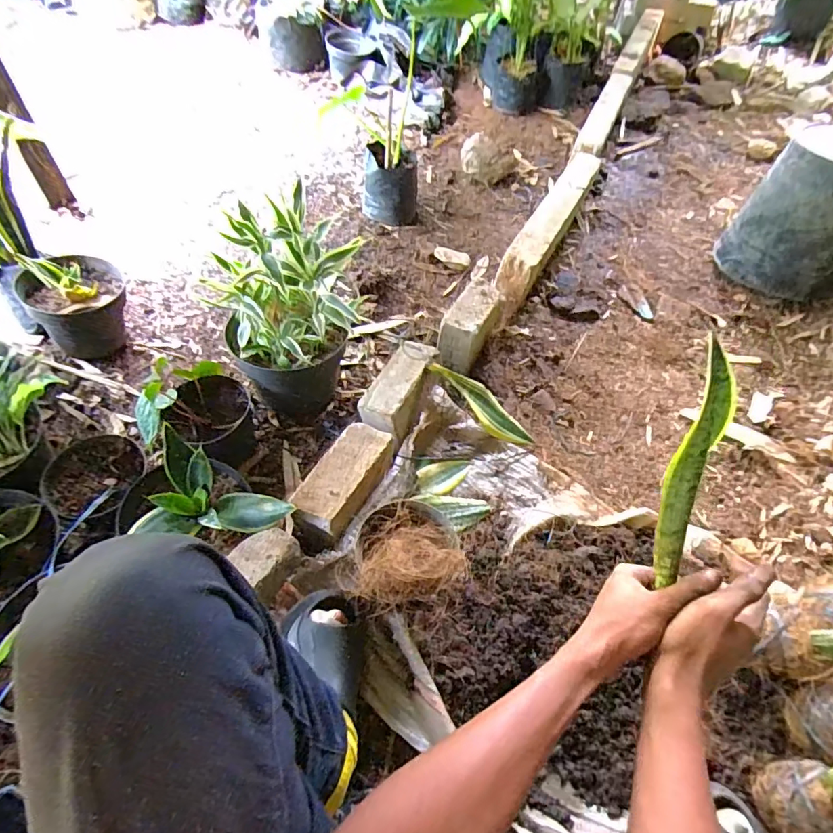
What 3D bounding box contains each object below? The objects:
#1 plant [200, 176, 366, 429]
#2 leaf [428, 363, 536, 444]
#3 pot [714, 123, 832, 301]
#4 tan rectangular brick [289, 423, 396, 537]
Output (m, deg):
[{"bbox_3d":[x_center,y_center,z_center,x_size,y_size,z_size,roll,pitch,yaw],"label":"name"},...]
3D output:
[{"bbox_3d":[-0.216,-0.170,0.884,0.190,0.355,0.201,1,55,-2],"label":"plant"},{"bbox_3d":[0.126,-0.027,0.944,0.253,0.026,0.067,40,55,-19],"label":"leaf"},{"bbox_3d":[1.004,-0.512,1.253,0.256,0.349,0.297,-38,65,-25],"label":"pot"},{"bbox_3d":[-0.113,0.096,0.785,0.085,0.057,0.185,25,57,14],"label":"tan rectangular brick"}]

